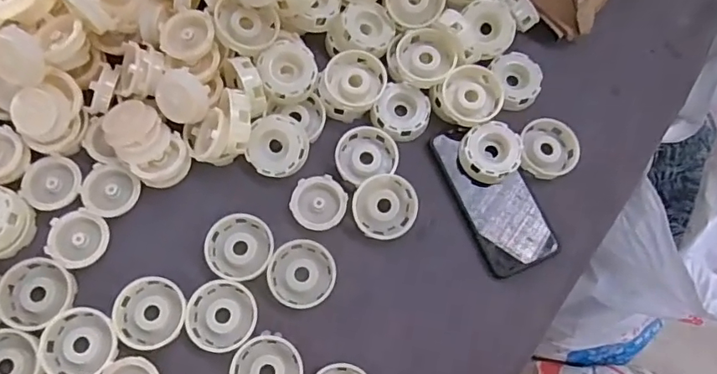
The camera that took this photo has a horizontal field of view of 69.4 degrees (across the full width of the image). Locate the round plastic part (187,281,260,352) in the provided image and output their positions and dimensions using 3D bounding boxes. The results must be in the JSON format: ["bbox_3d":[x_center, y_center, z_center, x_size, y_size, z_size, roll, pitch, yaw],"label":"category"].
[{"bbox_3d":[-0.125,0.119,0.478,0.061,0.018,0.062,6,72,-1],"label":"round plastic part"}]

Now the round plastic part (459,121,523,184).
[{"bbox_3d":[0.134,-0.034,0.526,0.059,0.034,0.059,-34,77,-13],"label":"round plastic part"}]

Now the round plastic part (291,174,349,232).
[{"bbox_3d":[-0.039,0.015,0.510,0.051,0.008,0.054,1,72,-3],"label":"round plastic part"}]

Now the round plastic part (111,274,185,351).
[{"bbox_3d":[-0.188,0.115,0.472,0.062,0.014,0.063,1,72,-3],"label":"round plastic part"}]

